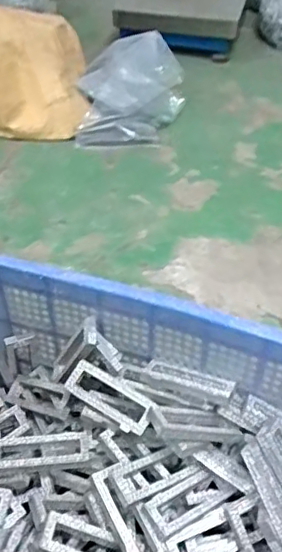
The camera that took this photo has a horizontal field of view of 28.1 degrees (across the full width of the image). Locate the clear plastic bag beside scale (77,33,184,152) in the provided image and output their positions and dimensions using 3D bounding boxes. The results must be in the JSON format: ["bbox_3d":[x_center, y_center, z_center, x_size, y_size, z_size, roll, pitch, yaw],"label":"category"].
[{"bbox_3d":[-0.027,-0.500,1.513,0.274,0.142,0.347,3,45,0],"label":"clear plastic bag beside scale"}]

